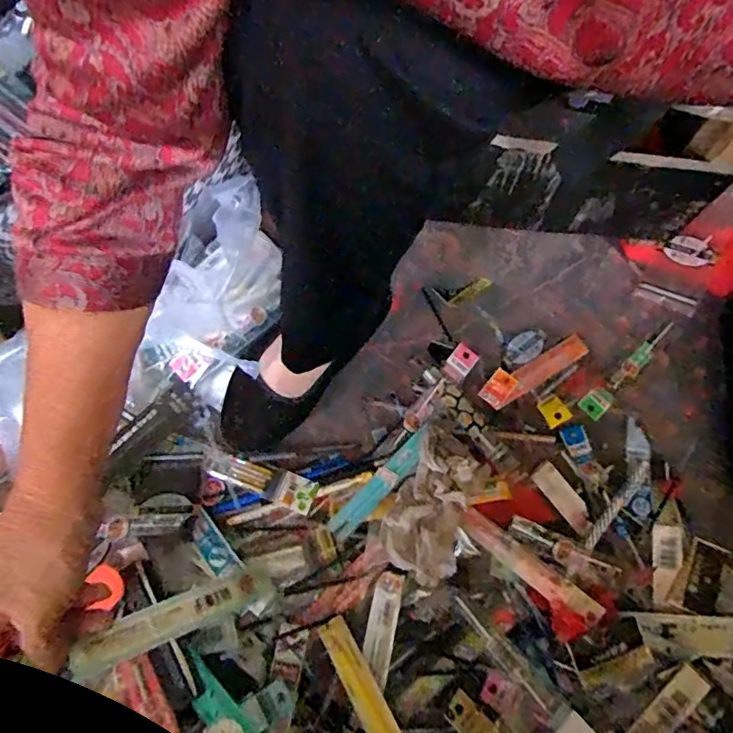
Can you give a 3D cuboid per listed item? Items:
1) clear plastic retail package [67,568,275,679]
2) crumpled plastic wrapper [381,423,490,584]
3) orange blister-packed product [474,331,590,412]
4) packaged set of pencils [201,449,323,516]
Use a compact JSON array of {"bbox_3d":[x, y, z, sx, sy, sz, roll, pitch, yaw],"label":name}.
[{"bbox_3d":[-0.124,0.165,0.338,0.125,0.005,0.026,-10,67,-36],"label":"clear plastic retail package"},{"bbox_3d":[0.063,0.125,0.467,0.070,0.057,0.130,28,73,7],"label":"crumpled plastic wrapper"},{"bbox_3d":[0.177,0.001,0.536,0.135,0.012,0.033,-31,76,-11],"label":"orange blister-packed product"},{"bbox_3d":[-0.105,0.106,0.493,0.114,0.009,0.031,22,73,5],"label":"packaged set of pencils"}]

